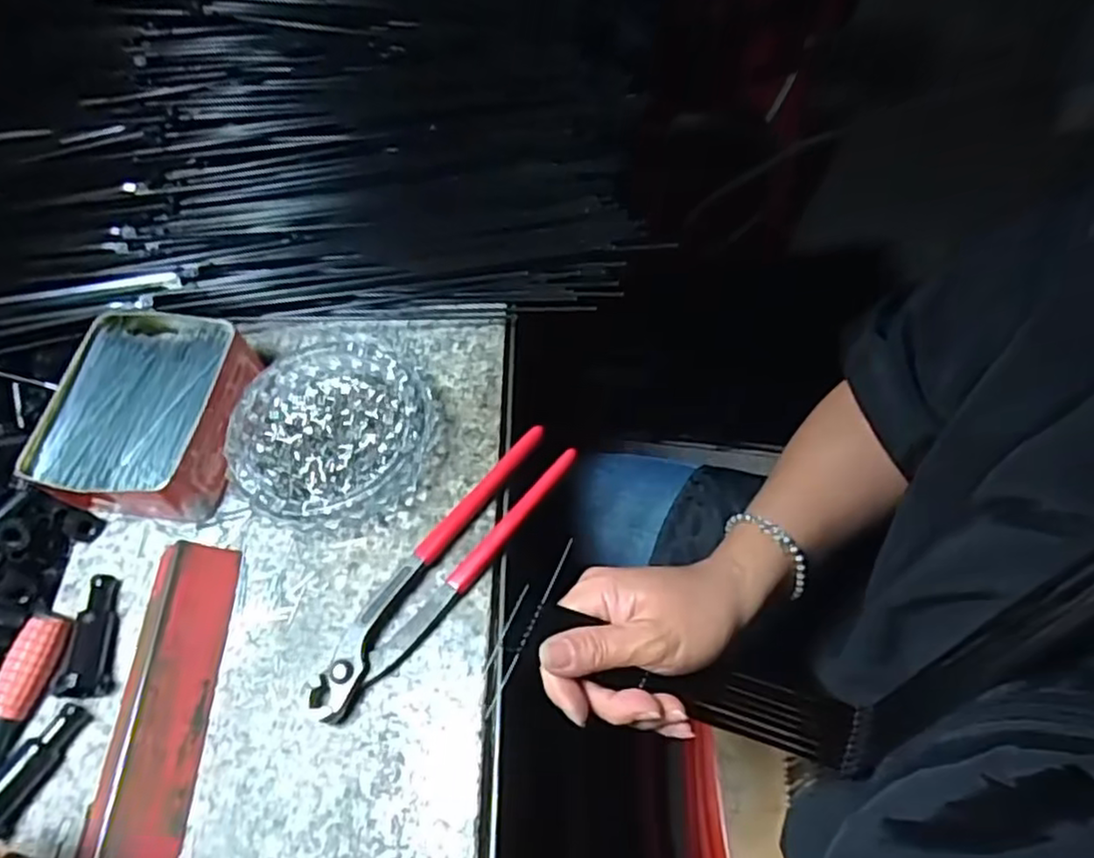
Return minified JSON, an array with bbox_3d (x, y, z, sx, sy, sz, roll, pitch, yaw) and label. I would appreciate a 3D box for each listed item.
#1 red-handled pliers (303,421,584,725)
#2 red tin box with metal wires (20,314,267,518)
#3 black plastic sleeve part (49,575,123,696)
[{"bbox_3d":[-0.057,0.076,0.392,0.041,0.017,0.190,36,69,21],"label":"red-handled pliers"},{"bbox_3d":[-0.246,-0.008,0.438,0.109,0.046,0.129,4,61,7],"label":"red tin box with metal wires"},{"bbox_3d":[-0.252,0.113,0.385,0.019,0.021,0.067,-12,60,-2],"label":"black plastic sleeve part"}]

